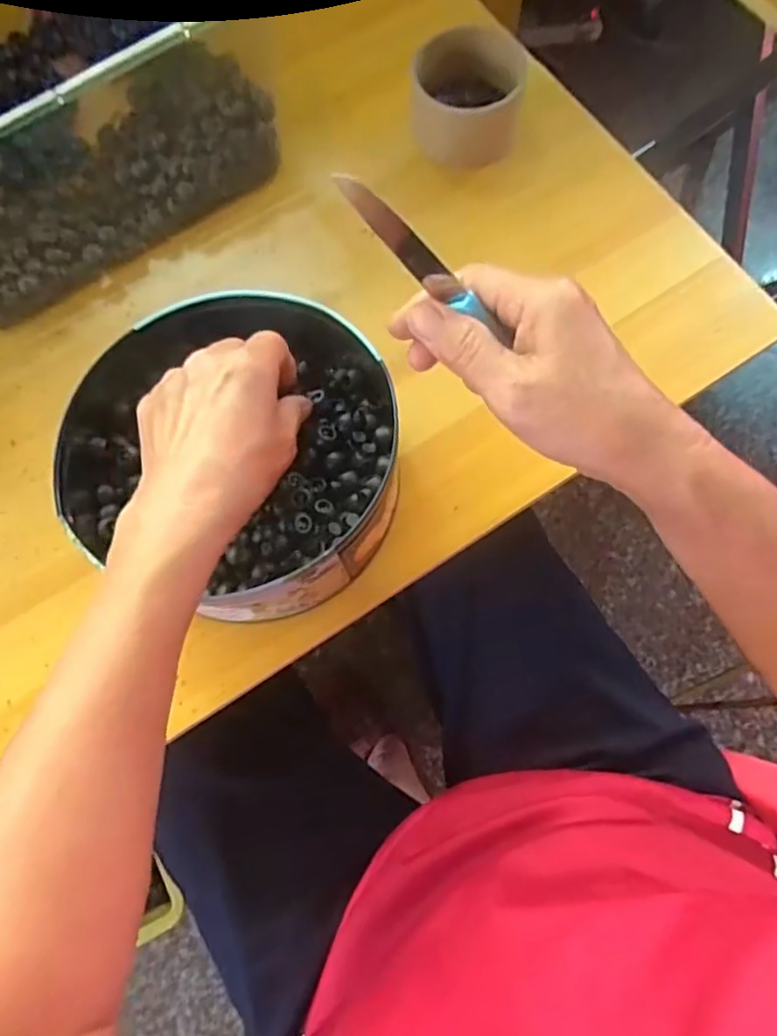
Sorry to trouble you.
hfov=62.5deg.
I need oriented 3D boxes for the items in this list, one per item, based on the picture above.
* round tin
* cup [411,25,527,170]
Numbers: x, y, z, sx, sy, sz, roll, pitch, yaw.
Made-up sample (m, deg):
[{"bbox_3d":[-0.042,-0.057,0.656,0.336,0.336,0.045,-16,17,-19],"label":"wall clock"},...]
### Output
[{"bbox_3d":[-0.096,-0.050,0.396,0.199,0.063,0.217,-1,73,2],"label":"round tin"},{"bbox_3d":[0.060,-0.316,0.483,0.079,0.052,0.072,-1,73,2],"label":"cup"}]

